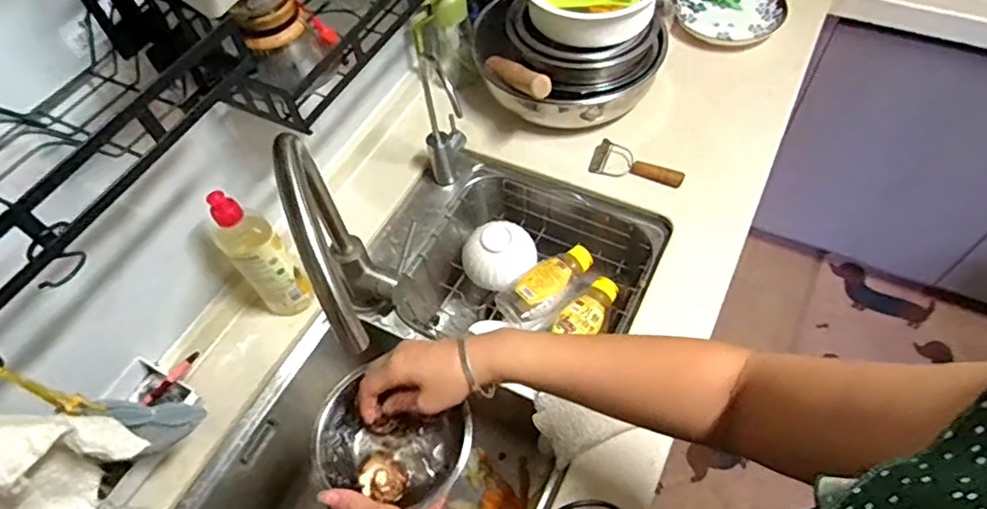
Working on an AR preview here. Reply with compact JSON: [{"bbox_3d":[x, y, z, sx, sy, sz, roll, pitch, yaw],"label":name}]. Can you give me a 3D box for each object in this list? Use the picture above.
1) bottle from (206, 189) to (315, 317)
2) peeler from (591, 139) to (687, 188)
[{"bbox_3d":[-0.286,0.007,0.734,0.058,0.210,0.059,-41,63,-20],"label":"bottle"},{"bbox_3d":[0.219,-0.134,0.903,0.139,0.027,0.052,20,61,17],"label":"peeler"}]

